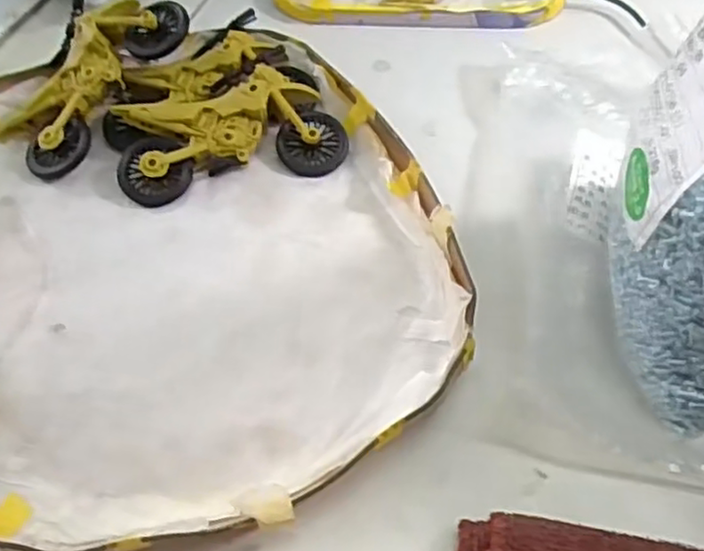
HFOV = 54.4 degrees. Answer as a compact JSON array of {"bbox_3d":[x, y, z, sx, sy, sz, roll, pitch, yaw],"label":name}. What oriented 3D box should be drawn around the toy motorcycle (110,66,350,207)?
[{"bbox_3d":[-0.065,-0.077,0.364,0.117,0.027,0.056,-12,52,-7],"label":"toy motorcycle"}]

